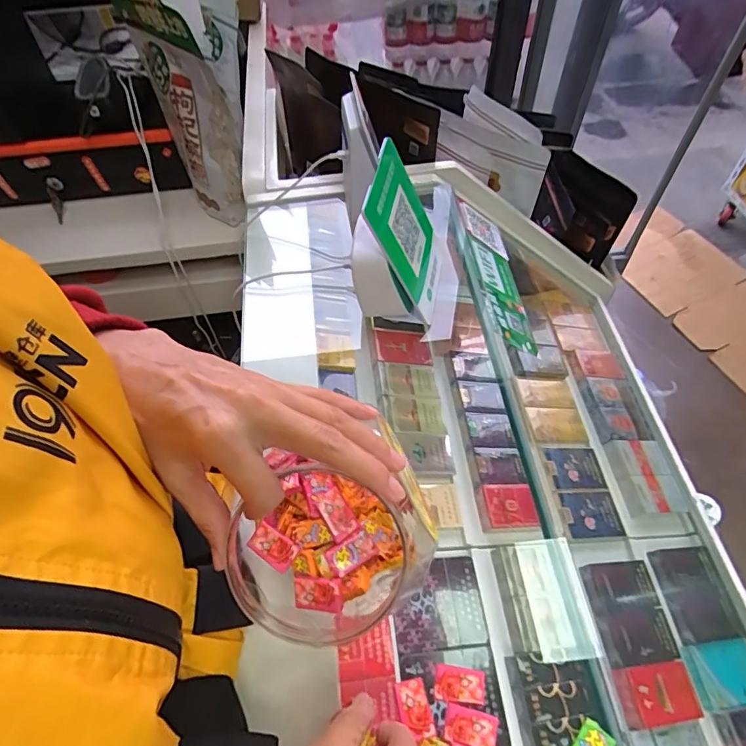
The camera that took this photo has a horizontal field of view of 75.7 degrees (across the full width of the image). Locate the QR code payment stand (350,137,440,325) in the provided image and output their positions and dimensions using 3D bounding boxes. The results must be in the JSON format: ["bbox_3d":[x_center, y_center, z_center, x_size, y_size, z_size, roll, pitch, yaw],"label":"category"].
[{"bbox_3d":[0.028,-0.140,0.499,0.083,0.130,0.121,9,59,9],"label":"QR code payment stand"}]

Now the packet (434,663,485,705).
[{"bbox_3d":[0.063,0.225,0.347,0.035,0.004,0.022,7,59,8],"label":"packet"}]

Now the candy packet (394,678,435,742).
[{"bbox_3d":[0.029,0.237,0.338,0.021,0.007,0.035,-14,59,-5],"label":"candy packet"}]

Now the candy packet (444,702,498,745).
[{"bbox_3d":[0.068,0.247,0.333,0.035,0.006,0.022,11,60,10],"label":"candy packet"}]

